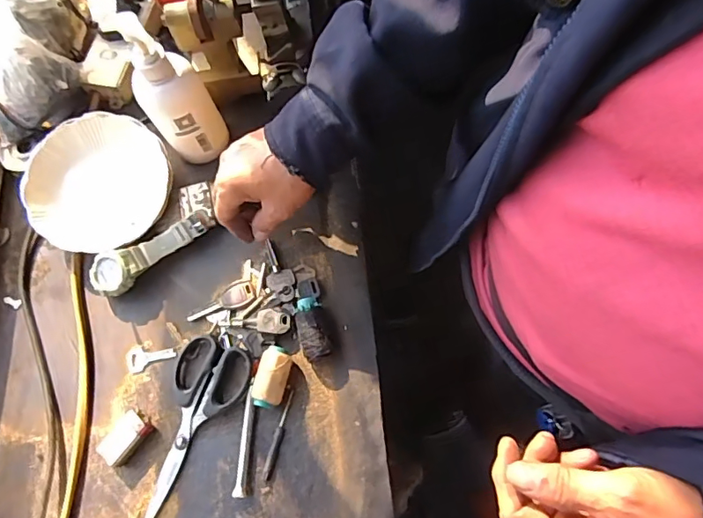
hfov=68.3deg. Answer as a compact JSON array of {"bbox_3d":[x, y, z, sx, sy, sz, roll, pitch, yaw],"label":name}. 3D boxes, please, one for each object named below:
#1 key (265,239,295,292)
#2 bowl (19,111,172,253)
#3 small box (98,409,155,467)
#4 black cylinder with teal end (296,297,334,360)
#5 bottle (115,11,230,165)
[{"bbox_3d":[-0.075,0.005,0.513,0.026,0.004,0.053,-17,63,-5],"label":"key"},{"bbox_3d":[-0.263,-0.079,0.542,0.144,0.036,0.135,0,70,0],"label":"bowl"},{"bbox_3d":[-0.205,0.163,0.470,0.029,0.018,0.045,38,75,13],"label":"small box"},{"bbox_3d":[-0.035,0.064,0.485,0.030,0.023,0.058,-14,71,-4],"label":"black cylinder with teal end"},{"bbox_3d":[-0.167,-0.160,0.493,0.055,0.157,0.065,43,76,14],"label":"bottle"}]

